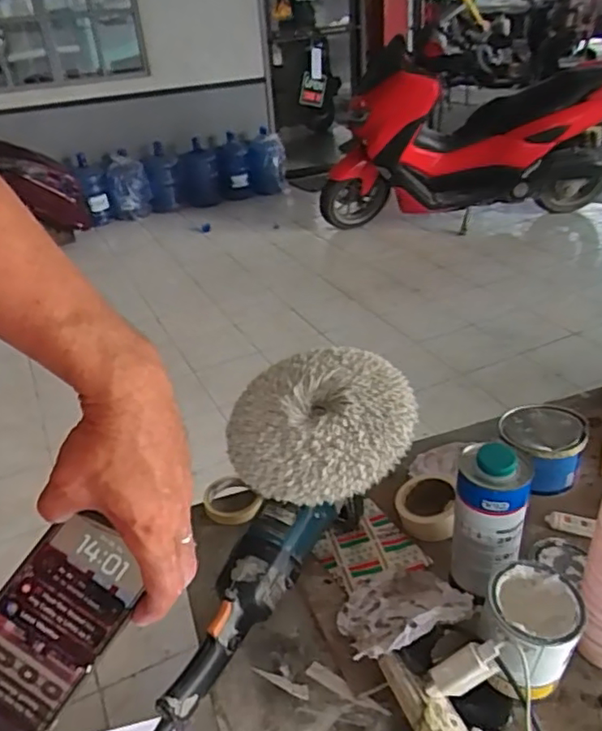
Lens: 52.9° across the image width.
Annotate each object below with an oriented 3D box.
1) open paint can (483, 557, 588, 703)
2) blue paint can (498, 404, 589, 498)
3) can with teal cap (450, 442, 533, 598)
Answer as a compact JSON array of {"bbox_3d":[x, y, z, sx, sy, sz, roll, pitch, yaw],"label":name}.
[{"bbox_3d":[0.252,0.311,0.681,0.096,0.136,0.118,14,35,28],"label":"open paint can"},{"bbox_3d":[0.398,0.133,0.989,0.134,0.099,0.136,-12,31,-12],"label":"blue paint can"},{"bbox_3d":[0.232,0.191,0.753,0.083,0.190,0.091,7,33,19],"label":"can with teal cap"}]

